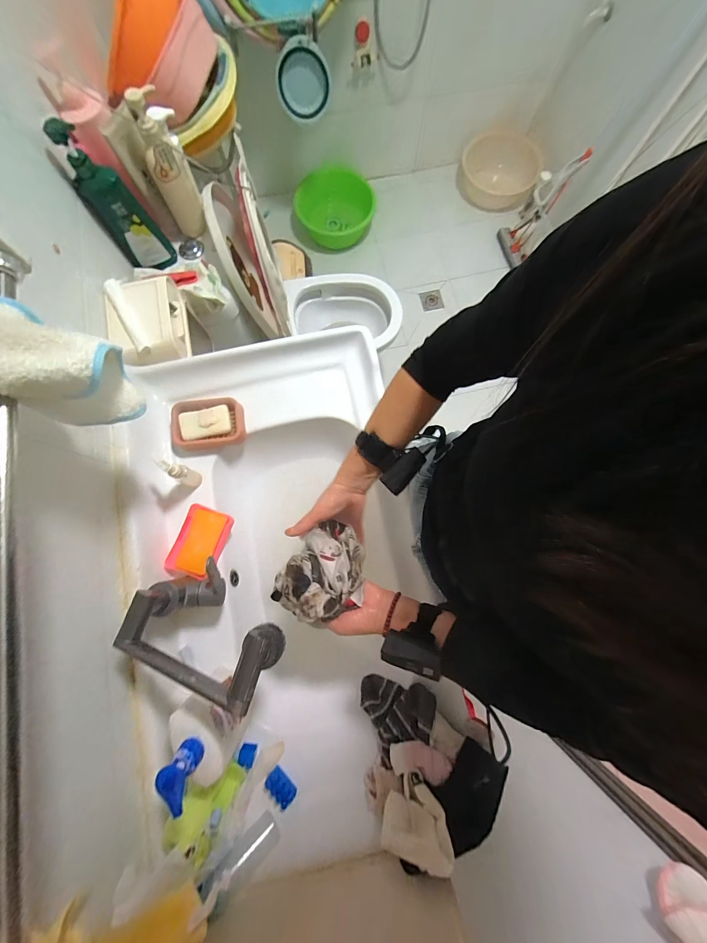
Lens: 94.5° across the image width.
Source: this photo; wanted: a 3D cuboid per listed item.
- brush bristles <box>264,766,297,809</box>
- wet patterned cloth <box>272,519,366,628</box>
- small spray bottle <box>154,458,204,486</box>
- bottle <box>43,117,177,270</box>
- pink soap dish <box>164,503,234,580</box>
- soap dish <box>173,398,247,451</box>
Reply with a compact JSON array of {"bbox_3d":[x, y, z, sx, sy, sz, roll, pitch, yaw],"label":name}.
[{"bbox_3d":[-0.112,0.485,0.503,0.047,0.008,0.030,36,53,19],"label":"brush bristles"},{"bbox_3d":[-0.042,0.138,0.467,0.109,0.083,0.131,20,79,4],"label":"wet patterned cloth"},{"bbox_3d":[-0.288,0.005,0.545,0.019,0.107,0.024,-8,78,-2],"label":"small spray bottle"},{"bbox_3d":[-0.459,-0.517,0.641,0.095,0.245,0.055,-34,80,-7],"label":"bottle"},{"bbox_3d":[-0.263,0.121,0.563,0.080,0.021,0.116,20,79,4],"label":"pink soap dish"},{"bbox_3d":[-0.266,-0.088,0.605,0.125,0.029,0.091,-6,78,-1],"label":"soap dish"}]

